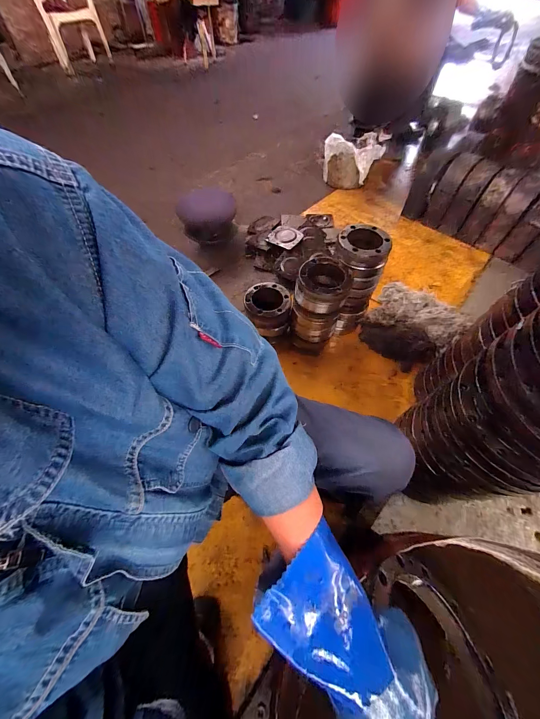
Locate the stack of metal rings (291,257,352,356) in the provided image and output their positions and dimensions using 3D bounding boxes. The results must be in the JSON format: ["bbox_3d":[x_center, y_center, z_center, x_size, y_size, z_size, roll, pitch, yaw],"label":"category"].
[{"bbox_3d":[0.160,-0.156,0.926,0.140,0.316,0.131,23,60,14],"label":"stack of metal rings"}]

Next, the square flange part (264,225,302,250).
[{"bbox_3d":[0.067,-0.576,1.299,0.156,0.016,0.130,29,68,28],"label":"square flange part"}]

